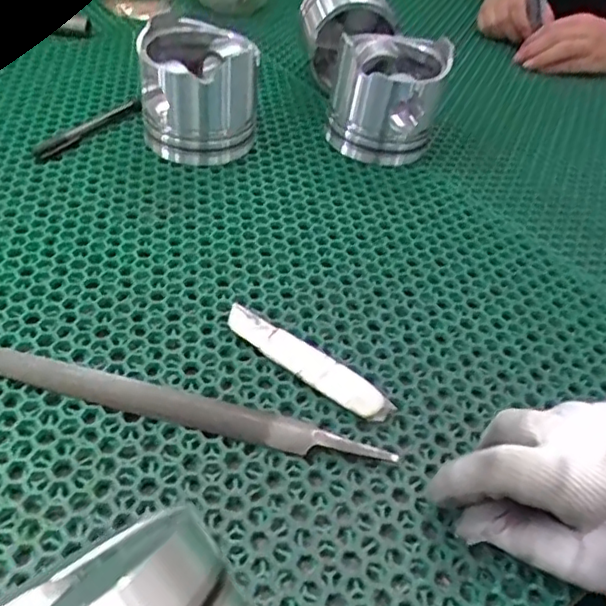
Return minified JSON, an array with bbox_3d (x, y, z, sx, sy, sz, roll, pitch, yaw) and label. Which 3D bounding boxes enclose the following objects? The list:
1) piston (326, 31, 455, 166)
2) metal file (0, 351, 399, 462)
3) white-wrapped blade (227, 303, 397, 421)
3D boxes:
[{"bbox_3d":[0.075,-0.181,0.536,0.086,0.091,0.095,17,45,10],"label":"piston"},{"bbox_3d":[-0.073,0.052,0.334,0.240,0.007,0.020,13,45,6],"label":"metal file"},{"bbox_3d":[0.001,0.034,0.362,0.112,0.009,0.022,32,49,23],"label":"white-wrapped blade"}]

